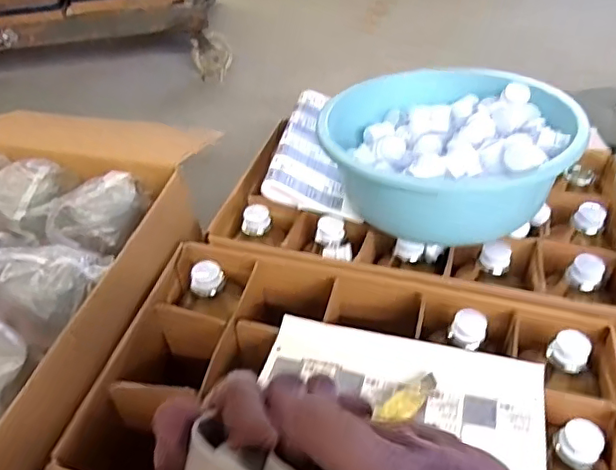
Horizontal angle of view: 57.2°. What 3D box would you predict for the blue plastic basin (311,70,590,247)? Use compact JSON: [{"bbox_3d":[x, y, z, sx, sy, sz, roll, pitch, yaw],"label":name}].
[{"bbox_3d":[0.216,-0.134,0.856,0.336,0.141,0.336,-1,42,1],"label":"blue plastic basin"}]

